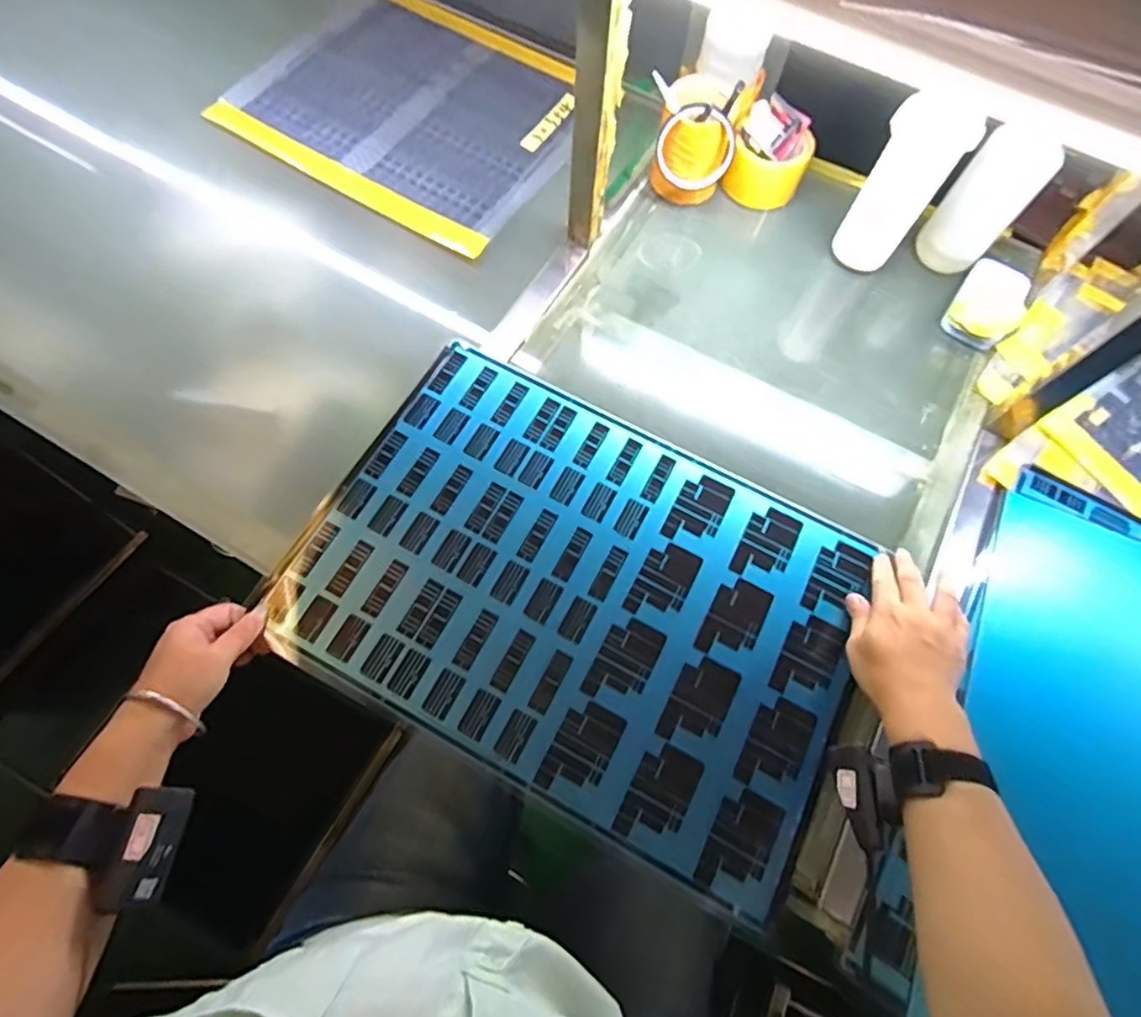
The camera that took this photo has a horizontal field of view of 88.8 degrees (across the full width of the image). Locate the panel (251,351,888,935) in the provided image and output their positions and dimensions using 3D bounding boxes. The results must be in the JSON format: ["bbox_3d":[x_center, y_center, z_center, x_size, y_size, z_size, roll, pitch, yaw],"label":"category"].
[{"bbox_3d":[0.012,0.073,0.528,0.479,0.009,0.333,27,70,7],"label":"panel"}]

